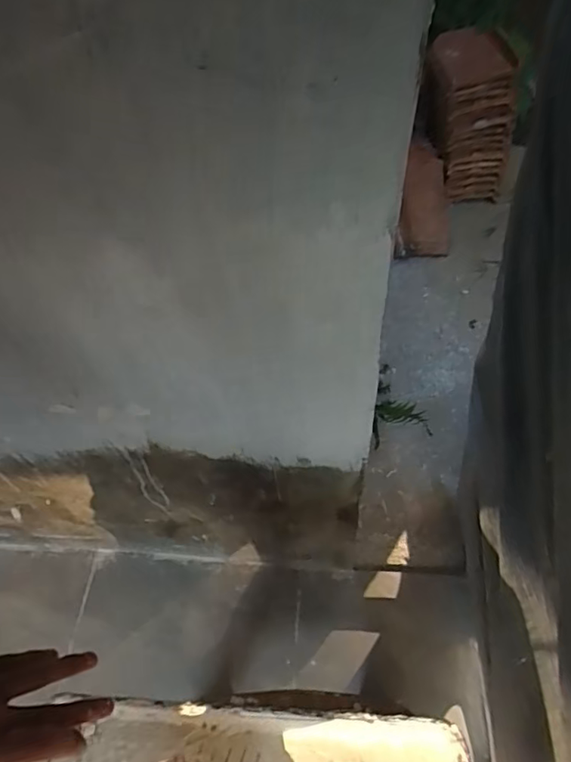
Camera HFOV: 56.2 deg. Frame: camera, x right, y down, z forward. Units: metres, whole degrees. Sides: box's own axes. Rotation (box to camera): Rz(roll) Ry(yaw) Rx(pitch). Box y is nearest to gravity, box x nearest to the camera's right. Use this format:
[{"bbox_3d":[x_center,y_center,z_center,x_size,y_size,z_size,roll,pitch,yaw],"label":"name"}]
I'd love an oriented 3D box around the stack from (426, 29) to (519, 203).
[{"bbox_3d":[0.528,-0.763,1.594,0.239,0.389,0.283,5,55,7],"label":"stack"}]

